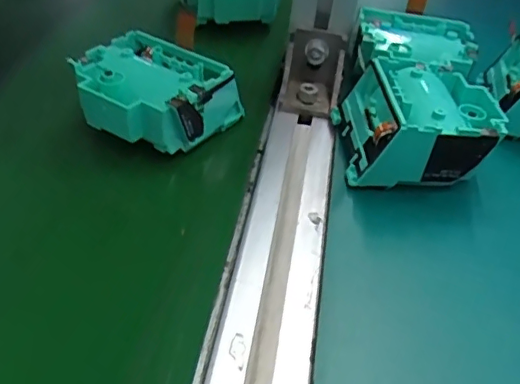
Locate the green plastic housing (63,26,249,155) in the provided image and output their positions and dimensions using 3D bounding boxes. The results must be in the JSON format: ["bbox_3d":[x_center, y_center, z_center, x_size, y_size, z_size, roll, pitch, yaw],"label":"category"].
[{"bbox_3d":[-0.060,-0.054,0.317,0.078,0.038,0.072,20,42,16],"label":"green plastic housing"}]

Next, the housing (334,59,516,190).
[{"bbox_3d":[0.088,-0.036,0.311,0.079,0.043,0.075,5,40,-1],"label":"housing"}]

